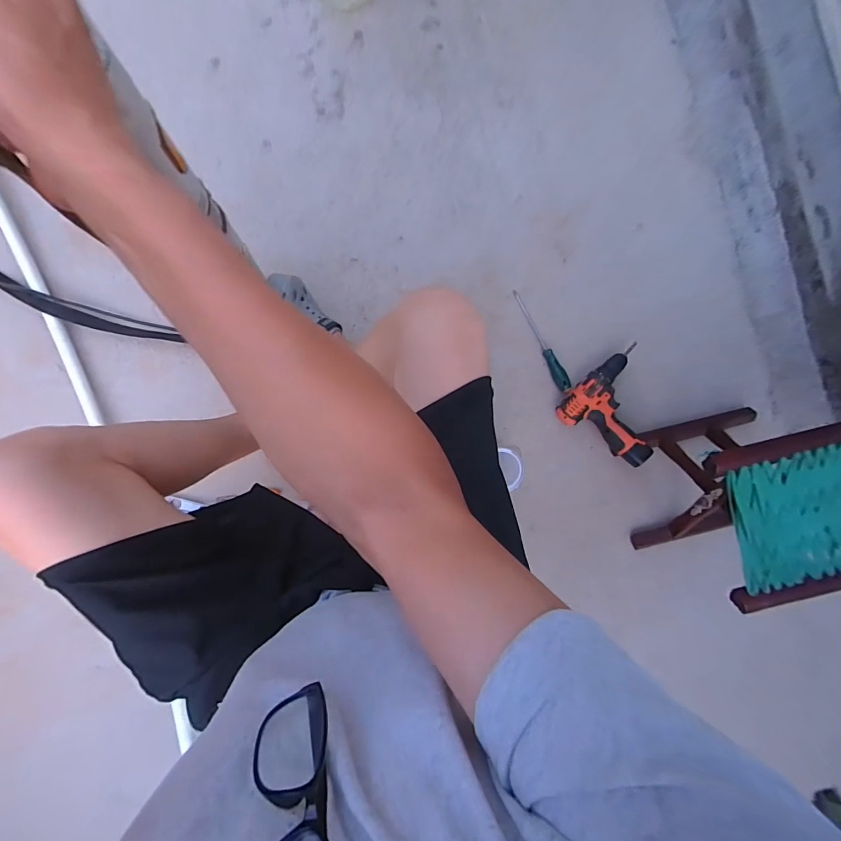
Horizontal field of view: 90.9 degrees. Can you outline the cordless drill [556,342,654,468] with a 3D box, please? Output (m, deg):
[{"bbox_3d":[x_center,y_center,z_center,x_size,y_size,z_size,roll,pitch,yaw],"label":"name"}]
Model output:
[{"bbox_3d":[0.432,-0.044,0.882,0.197,0.066,0.217,36,87,-4],"label":"cordless drill"}]

